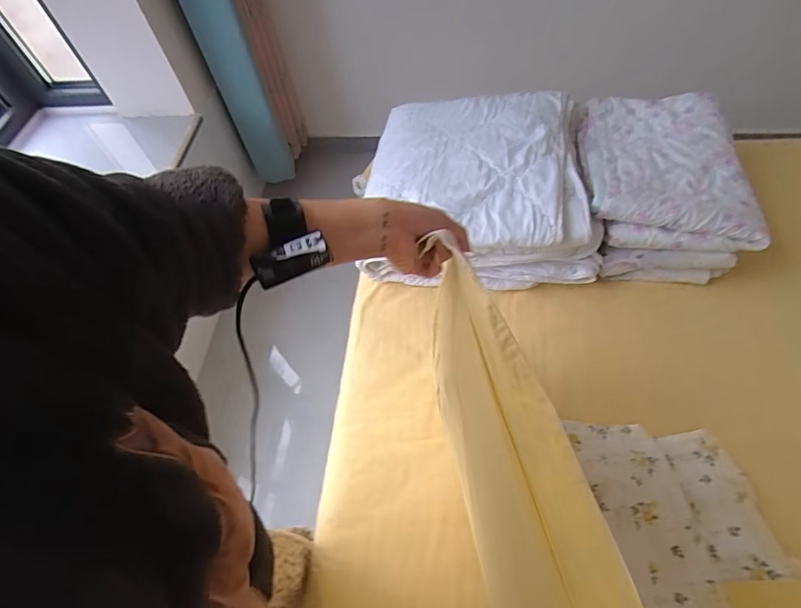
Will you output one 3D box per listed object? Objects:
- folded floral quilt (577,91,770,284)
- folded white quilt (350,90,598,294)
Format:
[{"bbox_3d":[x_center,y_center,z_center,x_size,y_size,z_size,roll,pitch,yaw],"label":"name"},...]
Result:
[{"bbox_3d":[0.585,-0.271,1.073,0.329,0.273,0.399,8,46,2],"label":"folded floral quilt"},{"bbox_3d":[0.188,-0.282,1.111,0.507,0.298,0.456,4,46,-1],"label":"folded white quilt"}]

